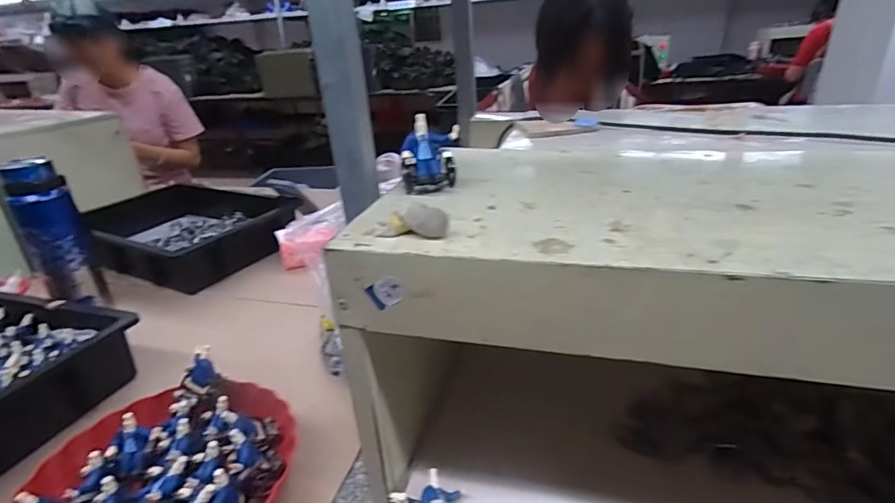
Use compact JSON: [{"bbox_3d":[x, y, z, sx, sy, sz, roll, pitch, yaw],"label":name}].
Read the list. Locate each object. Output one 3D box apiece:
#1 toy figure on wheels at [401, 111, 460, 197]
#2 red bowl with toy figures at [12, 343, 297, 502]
[{"bbox_3d":[-0.015,-0.085,0.418,0.045,0.060,0.035,3,25,17],"label":"toy figure on wheels"},{"bbox_3d":[-0.271,0.218,0.459,0.227,0.080,0.238,-4,24,2],"label":"red bowl with toy figures"}]

